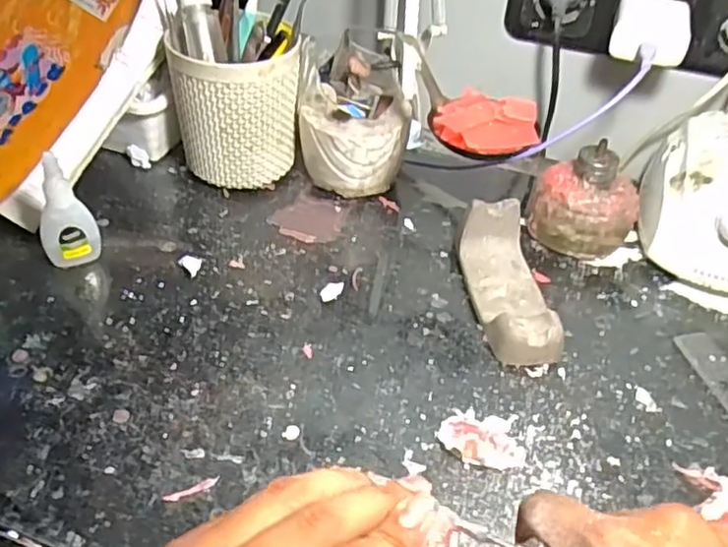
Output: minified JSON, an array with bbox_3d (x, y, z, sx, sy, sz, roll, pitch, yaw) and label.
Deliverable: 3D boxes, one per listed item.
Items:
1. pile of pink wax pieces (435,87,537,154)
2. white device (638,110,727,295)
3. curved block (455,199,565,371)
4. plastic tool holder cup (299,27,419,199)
[{"bbox_3d":[0.079,-0.098,0.430,0.063,0.018,0.051,24,46,20],"label":"pile of pink wax pieces"},{"bbox_3d":[0.269,-0.056,0.508,0.105,0.082,0.140,14,44,9],"label":"white device"},{"bbox_3d":[0.099,0.005,0.455,0.050,0.042,0.118,1,43,-4],"label":"curved block"},{"bbox_3d":[-0.006,-0.125,0.533,0.086,0.113,0.086,3,43,-2],"label":"plastic tool holder cup"}]

